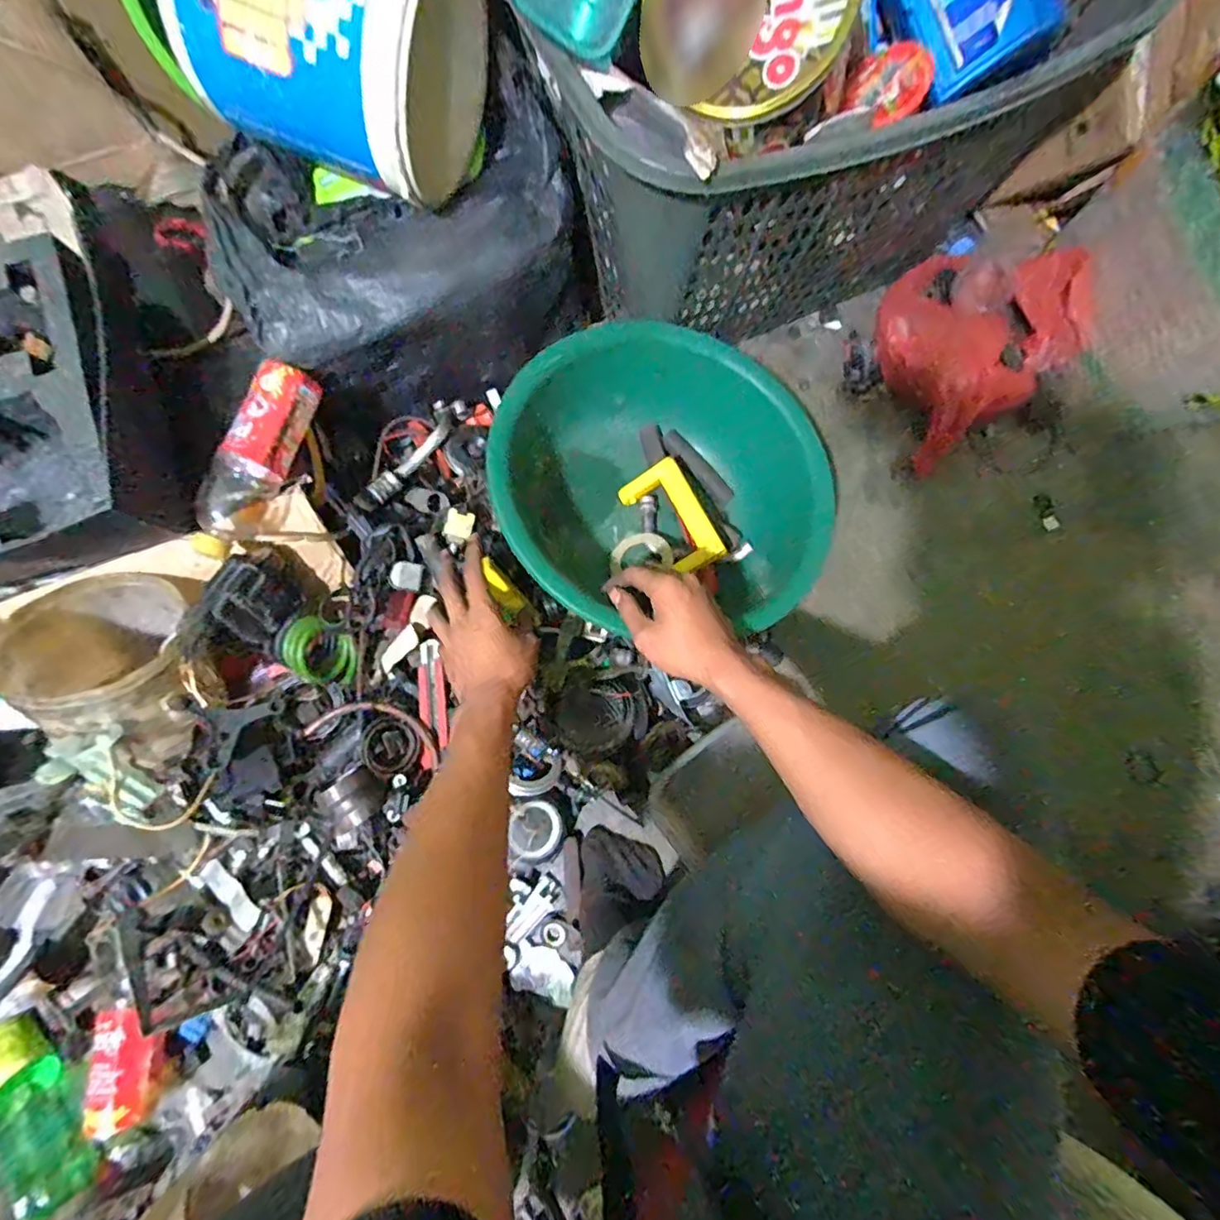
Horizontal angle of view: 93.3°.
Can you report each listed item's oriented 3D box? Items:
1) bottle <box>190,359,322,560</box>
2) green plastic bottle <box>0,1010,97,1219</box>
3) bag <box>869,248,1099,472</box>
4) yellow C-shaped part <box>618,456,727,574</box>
[{"bbox_3d":[-0.340,-0.138,0.553,0.059,0.064,0.193,22,79,4],"label":"bottle"},{"bbox_3d":[-0.559,0.492,0.563,0.056,0.064,0.175,-42,67,-8],"label":"green plastic bottle"},{"bbox_3d":[0.446,-0.340,0.732,0.225,0.126,0.263,42,81,8],"label":"bag"},{"bbox_3d":[0.072,-0.104,0.669,0.076,0.015,0.137,-33,74,20],"label":"yellow C-shaped part"}]

